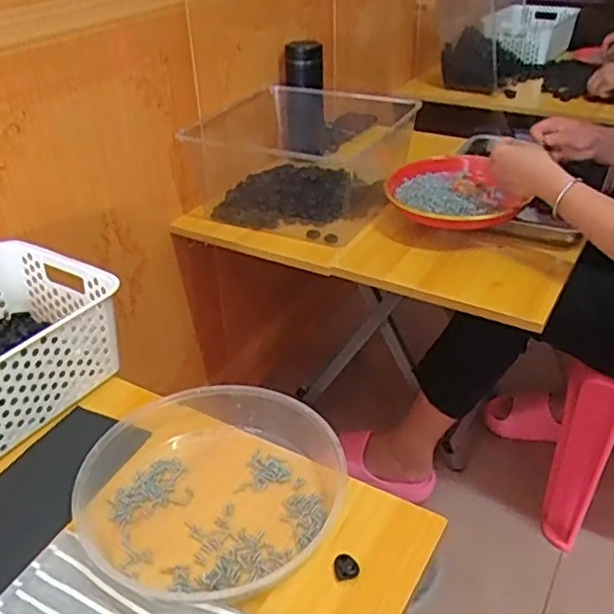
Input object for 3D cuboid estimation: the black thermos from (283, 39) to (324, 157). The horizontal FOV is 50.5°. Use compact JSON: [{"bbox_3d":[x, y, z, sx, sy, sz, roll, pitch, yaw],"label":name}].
[{"bbox_3d":[-0.008,-0.394,1.215,0.083,0.179,0.064,-1,34,1],"label":"black thermos"}]

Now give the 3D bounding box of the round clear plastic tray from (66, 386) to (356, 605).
[{"bbox_3d":[-0.087,0.153,0.580,0.225,0.042,0.205,-1,34,1],"label":"round clear plastic tray"}]

